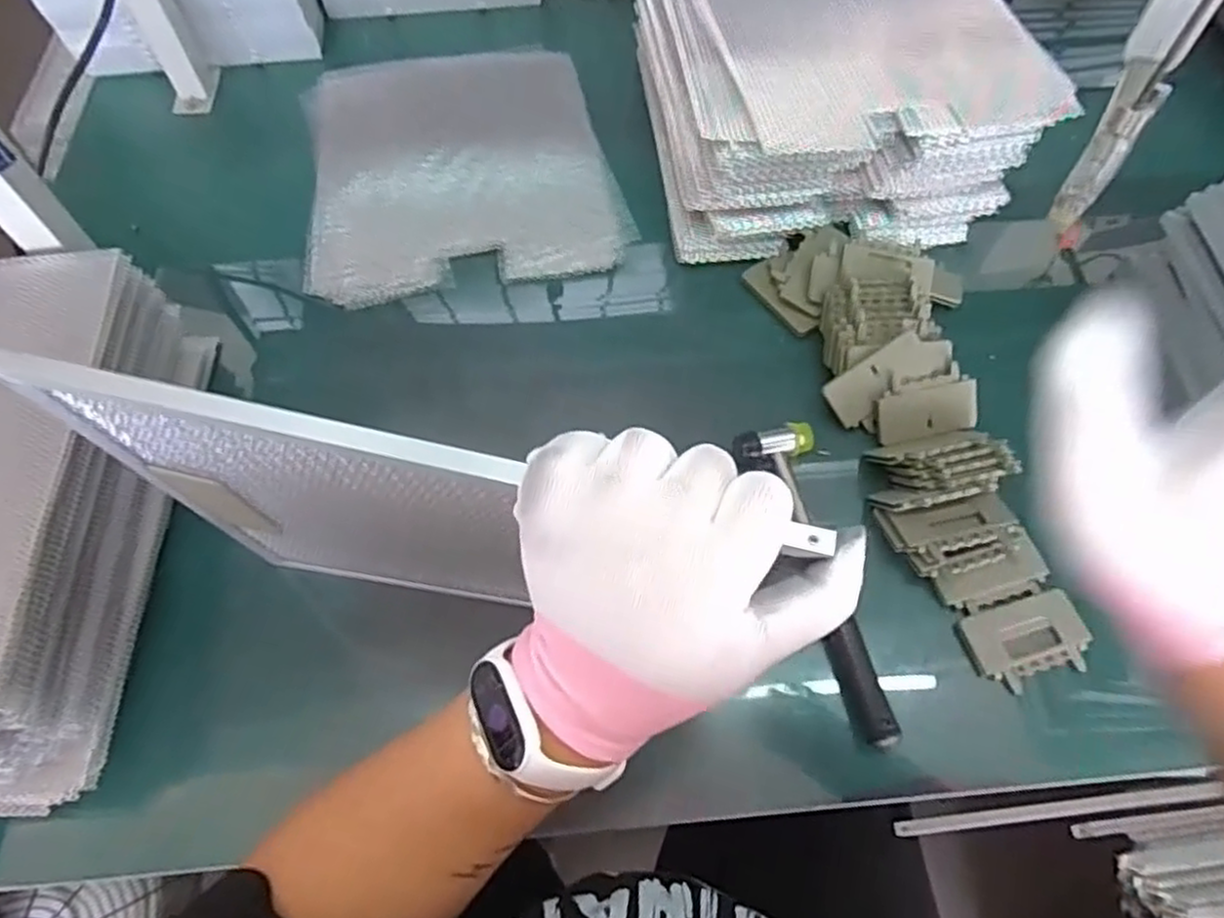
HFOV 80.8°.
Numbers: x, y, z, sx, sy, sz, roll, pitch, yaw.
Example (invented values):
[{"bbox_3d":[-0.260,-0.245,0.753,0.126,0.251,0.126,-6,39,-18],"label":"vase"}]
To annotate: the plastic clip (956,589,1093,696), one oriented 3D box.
[{"bbox_3d":[0.296,0.130,0.514,0.083,0.015,0.055,-12,62,-7],"label":"plastic clip"}]

